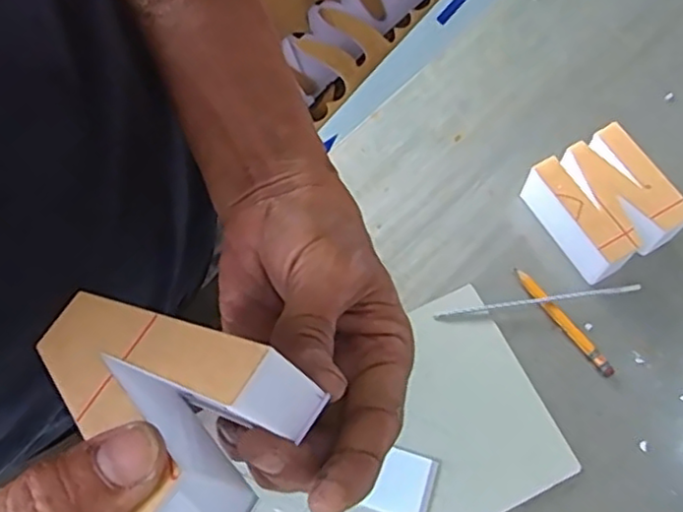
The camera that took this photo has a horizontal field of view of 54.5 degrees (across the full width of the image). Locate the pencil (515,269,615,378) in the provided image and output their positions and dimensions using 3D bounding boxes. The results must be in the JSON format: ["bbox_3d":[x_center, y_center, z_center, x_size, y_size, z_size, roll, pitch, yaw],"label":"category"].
[{"bbox_3d":[0.148,0.044,0.446,0.009,0.004,0.089,-35,71,-12],"label":"pencil"}]

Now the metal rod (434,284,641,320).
[{"bbox_3d":[0.132,0.030,0.449,0.138,0.007,0.005,-7,68,-1],"label":"metal rod"}]

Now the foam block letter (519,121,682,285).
[{"bbox_3d":[0.181,-0.035,0.458,0.072,0.043,0.084,-29,70,-9],"label":"foam block letter"}]

